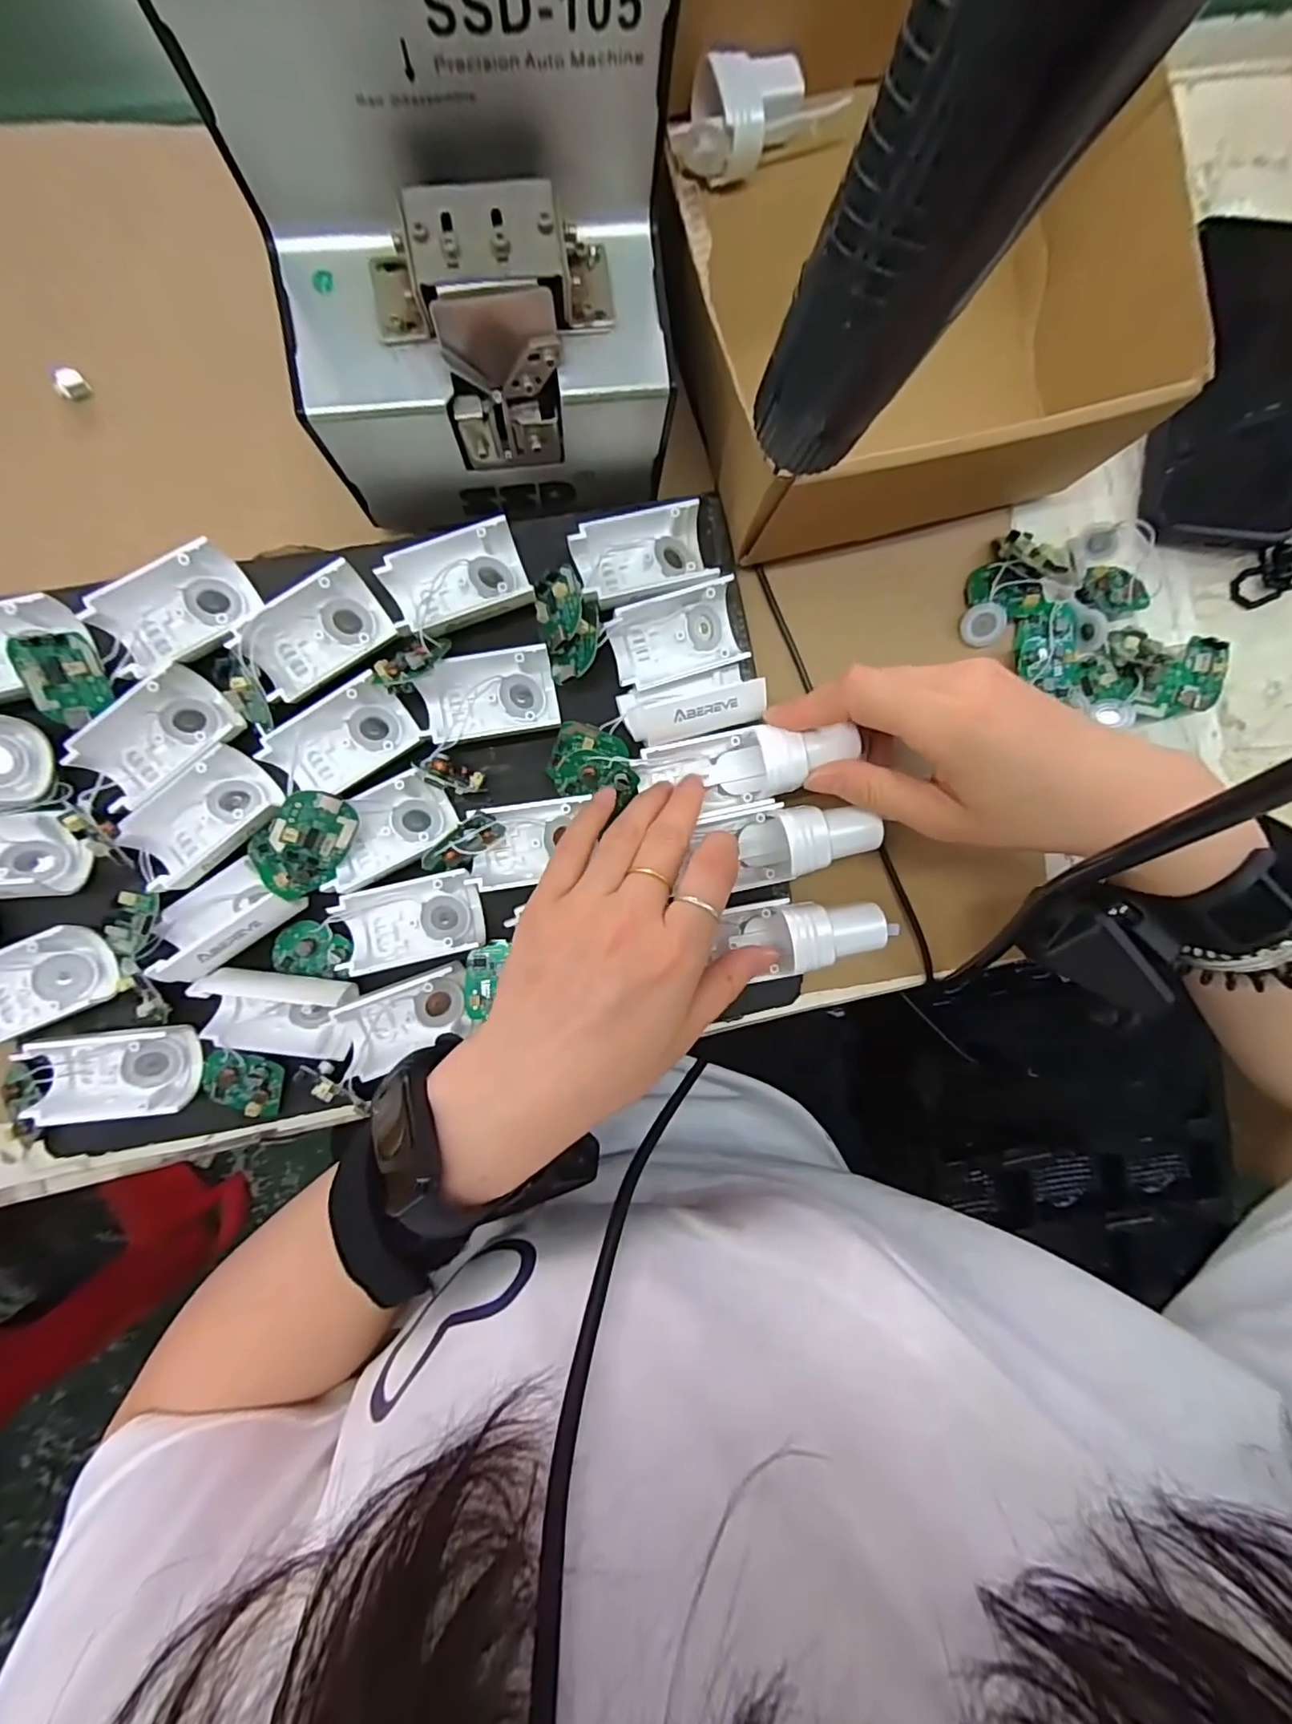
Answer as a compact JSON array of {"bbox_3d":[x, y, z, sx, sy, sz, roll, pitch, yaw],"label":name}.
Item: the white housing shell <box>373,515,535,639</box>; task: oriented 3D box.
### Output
[{"bbox_3d":[-0.079,-0.118,0.257,0.058,0.019,0.037,-24,94,-4],"label":"white housing shell"}]

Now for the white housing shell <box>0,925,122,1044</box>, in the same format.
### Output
[{"bbox_3d":[-0.253,0.051,0.250,0.056,0.024,0.034,-22,94,-5],"label":"white housing shell"}]

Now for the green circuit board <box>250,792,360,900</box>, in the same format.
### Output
[{"bbox_3d":[-0.140,-0.008,0.250,0.048,0.012,0.031,-43,124,10],"label":"green circuit board"}]

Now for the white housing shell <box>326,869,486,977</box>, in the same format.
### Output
[{"bbox_3d":[-0.101,0.025,0.257,0.058,0.017,0.034,-11,93,-5],"label":"white housing shell"}]

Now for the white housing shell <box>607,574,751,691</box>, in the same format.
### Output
[{"bbox_3d":[0.014,-0.098,0.266,0.057,0.025,0.033,-17,94,-5],"label":"white housing shell"}]

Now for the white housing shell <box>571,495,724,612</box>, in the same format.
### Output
[{"bbox_3d":[-0.002,-0.132,0.265,0.057,0.022,0.036,-14,94,-5],"label":"white housing shell"}]

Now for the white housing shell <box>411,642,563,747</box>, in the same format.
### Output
[{"bbox_3d":[-0.067,-0.071,0.260,0.056,0.018,0.034,-14,94,-5],"label":"white housing shell"}]

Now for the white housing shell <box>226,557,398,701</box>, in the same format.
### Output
[{"bbox_3d":[-0.136,-0.094,0.250,0.055,0.020,0.035,-37,95,-3],"label":"white housing shell"}]

